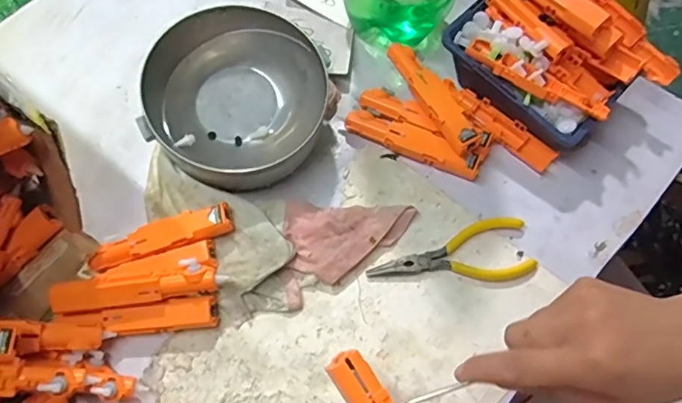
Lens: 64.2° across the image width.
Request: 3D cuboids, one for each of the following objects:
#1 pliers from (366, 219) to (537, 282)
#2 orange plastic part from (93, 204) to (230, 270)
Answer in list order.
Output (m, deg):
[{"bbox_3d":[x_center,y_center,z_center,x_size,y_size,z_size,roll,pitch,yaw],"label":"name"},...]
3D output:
[{"bbox_3d":[0.087,0.046,0.436,0.128,0.008,0.049,-11,66,0],"label":"pliers"},{"bbox_3d":[-0.143,0.029,0.433,0.118,0.015,0.024,-18,66,6],"label":"orange plastic part"}]

